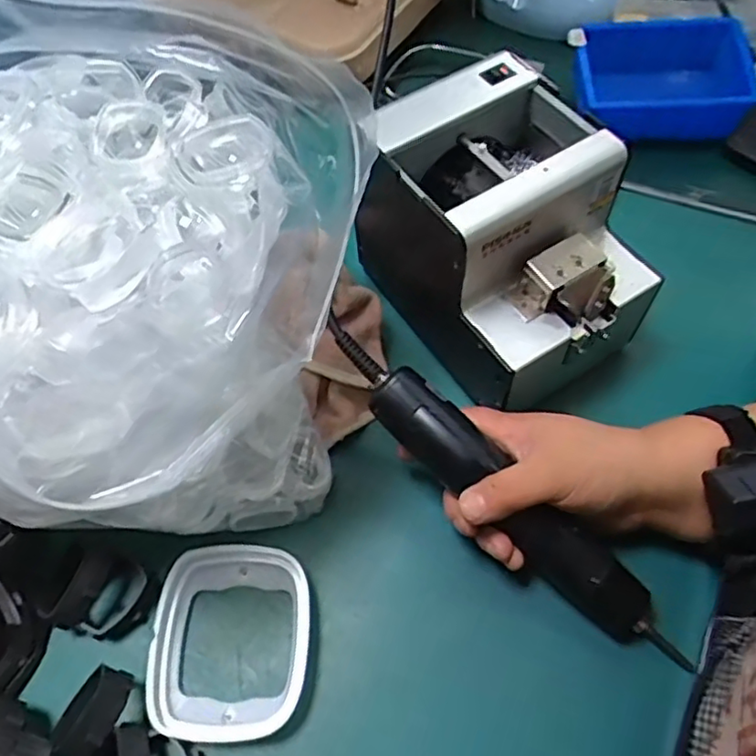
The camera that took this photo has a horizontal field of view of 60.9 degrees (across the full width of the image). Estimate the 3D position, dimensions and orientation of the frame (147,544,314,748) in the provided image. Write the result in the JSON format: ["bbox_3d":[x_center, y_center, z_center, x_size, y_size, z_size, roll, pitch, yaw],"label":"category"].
[{"bbox_3d":[-0.086,0.154,0.382,0.087,0.022,0.105,-1,61,3],"label":"frame"}]

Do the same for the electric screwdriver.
[{"bbox_3d":[0.069,0.065,0.383,0.285,0.039,0.035,43,70,1],"label":"electric screwdriver"}]

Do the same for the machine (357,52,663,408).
[{"bbox_3d":[0.084,-0.091,0.434,0.126,0.141,0.173,-28,63,-12],"label":"machine"}]

